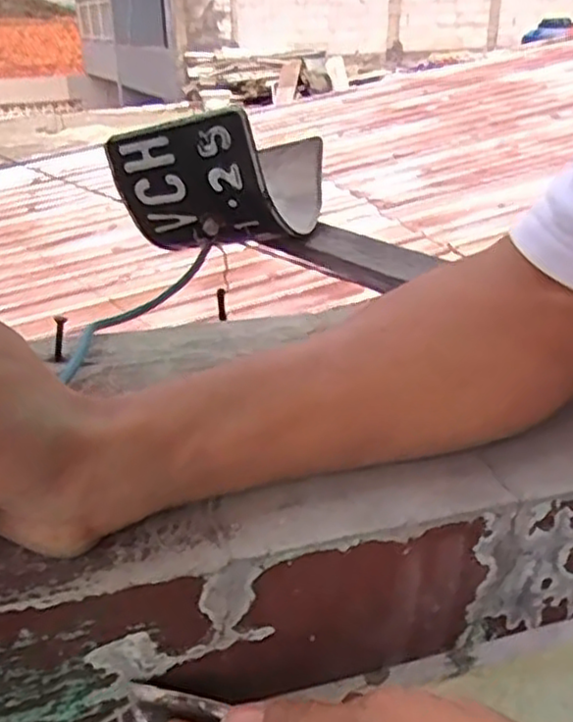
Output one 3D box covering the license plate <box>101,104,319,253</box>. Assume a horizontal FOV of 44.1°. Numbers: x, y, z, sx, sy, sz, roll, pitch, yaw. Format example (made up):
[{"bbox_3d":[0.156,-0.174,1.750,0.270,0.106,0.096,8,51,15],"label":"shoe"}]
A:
[{"bbox_3d":[-0.031,-0.140,0.570,0.104,0.096,0.199,18,19,35],"label":"license plate"}]

